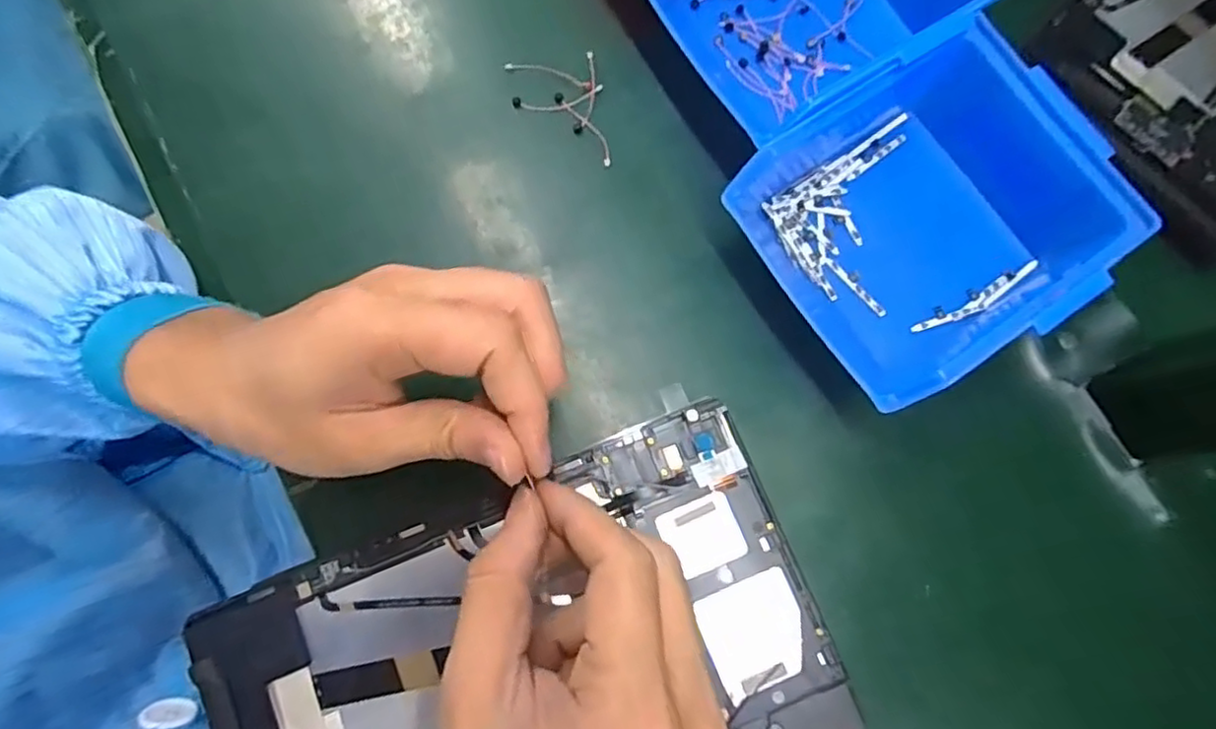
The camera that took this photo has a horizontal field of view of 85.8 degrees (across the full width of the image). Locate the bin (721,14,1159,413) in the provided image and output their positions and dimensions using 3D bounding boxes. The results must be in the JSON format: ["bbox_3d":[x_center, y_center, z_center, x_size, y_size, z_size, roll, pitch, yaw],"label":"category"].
[{"bbox_3d":[0.151,-0.074,0.300,0.166,0.064,0.128,-38,84,-5],"label":"bin"}]

